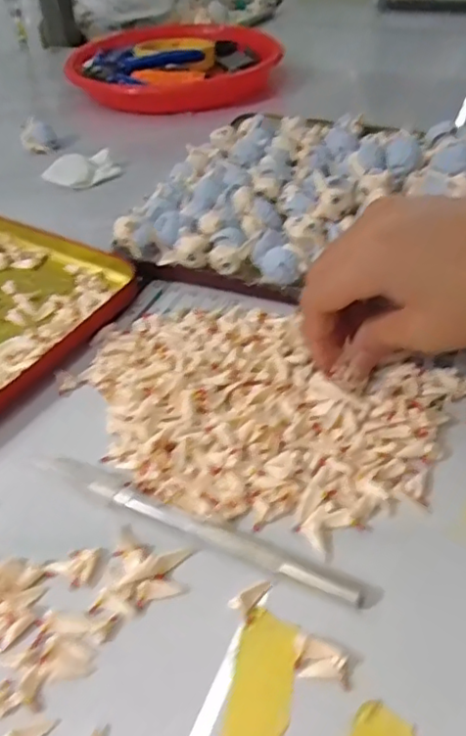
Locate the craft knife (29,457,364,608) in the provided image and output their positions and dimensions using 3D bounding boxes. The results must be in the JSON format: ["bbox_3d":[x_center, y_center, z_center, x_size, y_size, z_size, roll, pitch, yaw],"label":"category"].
[{"bbox_3d":[-0.020,0.060,0.241,0.146,0.006,0.012,18,47,23],"label":"craft knife"}]

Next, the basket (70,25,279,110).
[{"bbox_3d":[-0.058,-0.315,0.632,0.207,0.040,0.182,3,43,7],"label":"basket"}]

